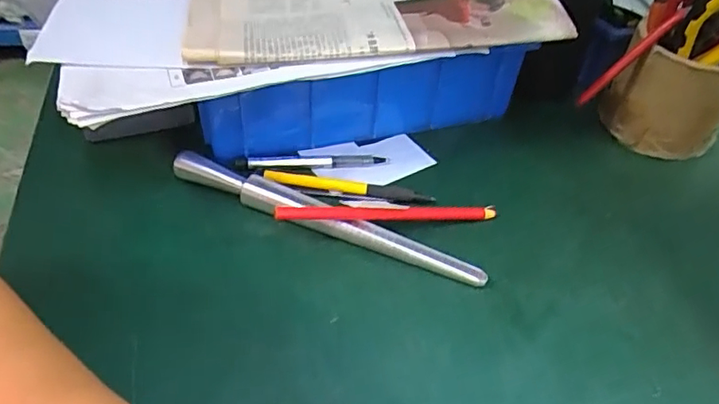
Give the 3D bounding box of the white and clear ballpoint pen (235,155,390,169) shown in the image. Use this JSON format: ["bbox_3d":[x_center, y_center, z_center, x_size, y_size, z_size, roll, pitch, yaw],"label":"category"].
[{"bbox_3d":[-0.038,-0.035,0.450,0.121,0.007,0.016,-1,43,-6],"label":"white and clear ballpoint pen"}]

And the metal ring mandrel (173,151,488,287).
[{"bbox_3d":[-0.029,0.011,0.396,0.243,0.022,0.018,20,45,16],"label":"metal ring mandrel"}]

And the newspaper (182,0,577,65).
[{"bbox_3d":[-0.007,-0.191,0.466,0.280,0.040,0.238,-10,46,-2],"label":"newspaper"}]

